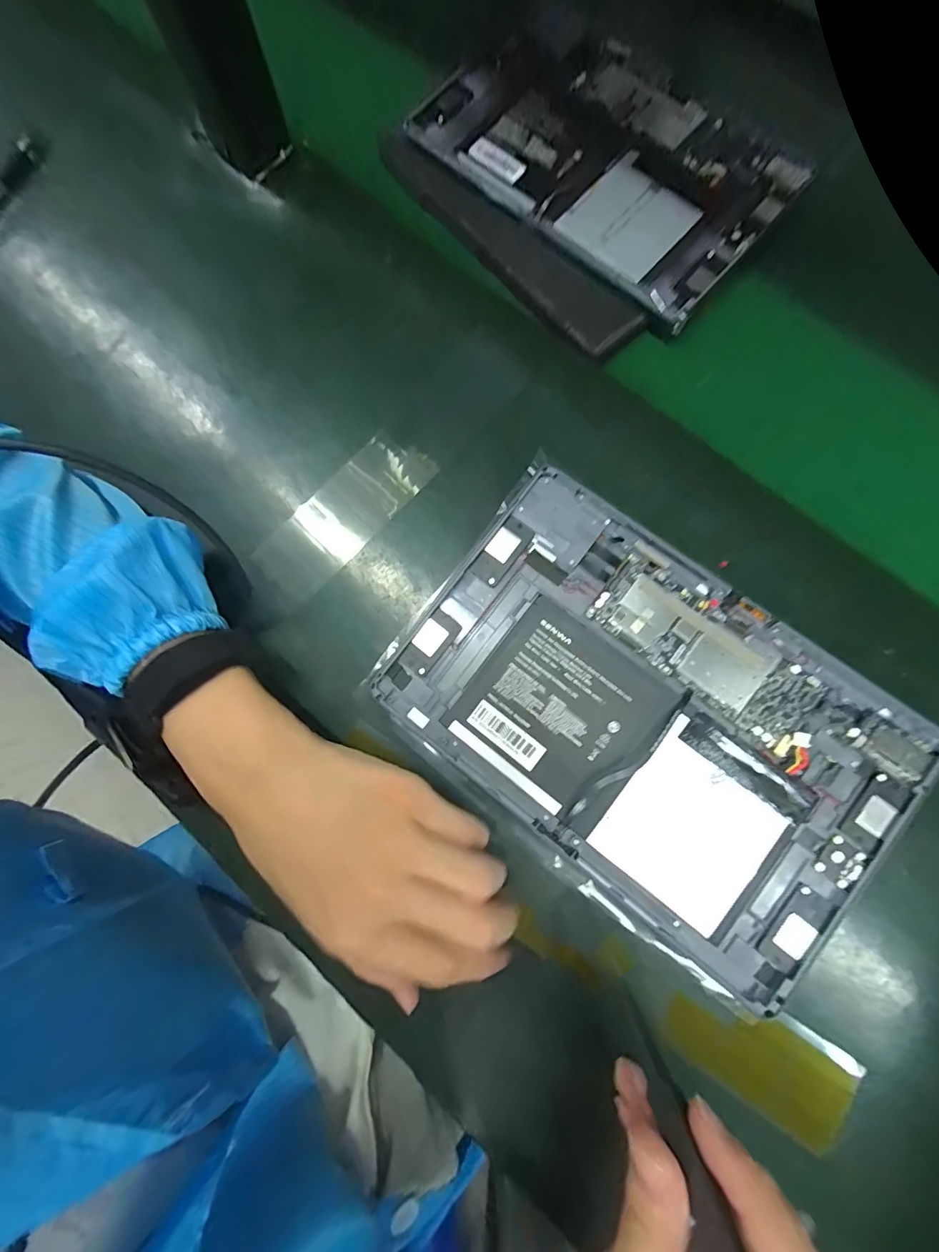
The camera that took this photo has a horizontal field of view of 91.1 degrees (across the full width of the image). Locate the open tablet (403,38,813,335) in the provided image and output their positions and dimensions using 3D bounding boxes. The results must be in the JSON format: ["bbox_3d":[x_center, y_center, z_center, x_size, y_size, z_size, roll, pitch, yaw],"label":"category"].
[{"bbox_3d":[0.096,-0.338,0.332,0.154,0.016,0.255,-44,81,-10],"label":"open tablet"}]

